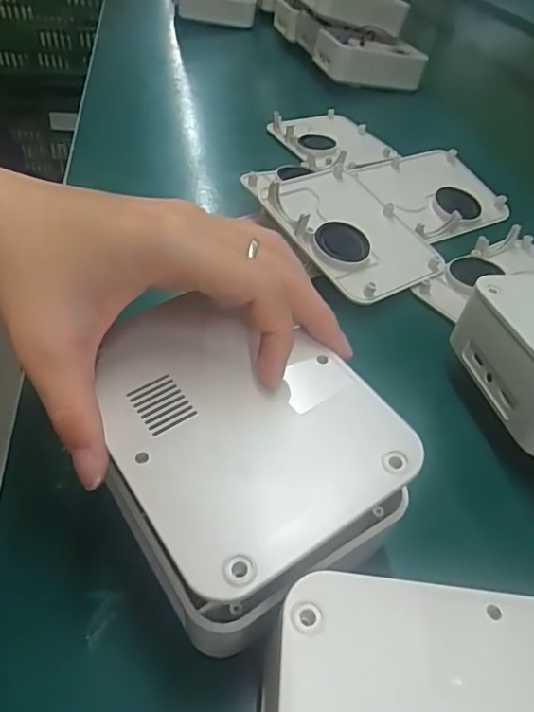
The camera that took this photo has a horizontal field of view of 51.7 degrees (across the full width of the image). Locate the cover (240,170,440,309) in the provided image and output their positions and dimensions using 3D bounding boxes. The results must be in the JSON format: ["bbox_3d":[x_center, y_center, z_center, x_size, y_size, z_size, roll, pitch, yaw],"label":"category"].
[{"bbox_3d":[0.060,-0.095,0.406,0.103,0.014,0.126,-22,62,-32],"label":"cover"}]

